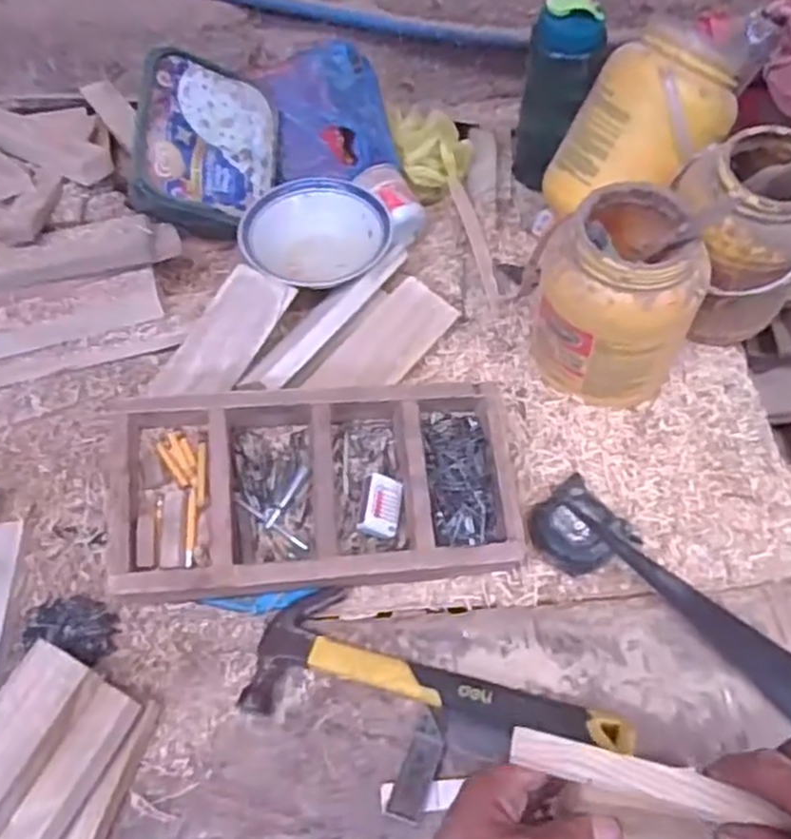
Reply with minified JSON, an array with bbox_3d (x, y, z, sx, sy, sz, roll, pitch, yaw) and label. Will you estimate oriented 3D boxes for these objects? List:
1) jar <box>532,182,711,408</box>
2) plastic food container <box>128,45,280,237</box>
[{"bbox_3d":[0.234,-0.123,0.784,0.143,0.210,0.155,-2,53,3],"label":"jar"},{"bbox_3d":[-0.231,-0.321,0.905,0.163,0.062,0.207,11,76,-31],"label":"plastic food container"}]

